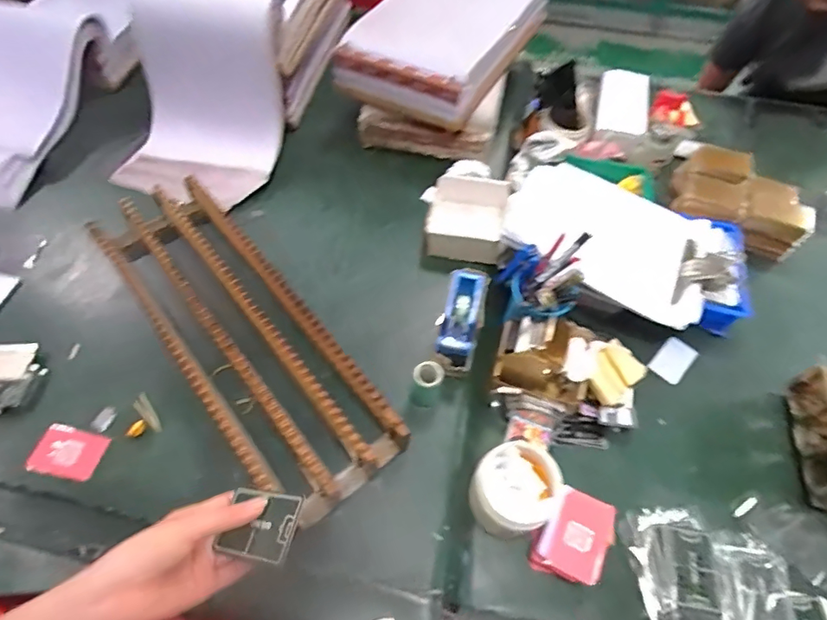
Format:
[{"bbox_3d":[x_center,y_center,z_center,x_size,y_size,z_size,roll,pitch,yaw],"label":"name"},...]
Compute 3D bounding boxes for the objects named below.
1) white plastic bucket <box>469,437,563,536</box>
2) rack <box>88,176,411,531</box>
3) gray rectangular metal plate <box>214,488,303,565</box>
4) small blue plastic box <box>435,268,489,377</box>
[{"bbox_3d":[0.119,0.221,0.592,0.105,0.104,0.095,-35,65,-22],"label":"white plastic bucket"},{"bbox_3d":[-0.263,0.017,0.696,0.181,0.077,0.588,-35,65,-22],"label":"rack"},{"bbox_3d":[-0.121,0.170,0.387,0.068,0.009,0.049,-4,64,28],"label":"gray rectangular metal plate"},{"bbox_3d":[0.068,0.015,0.694,0.063,0.063,0.142,11,61,7],"label":"small blue plastic box"}]

